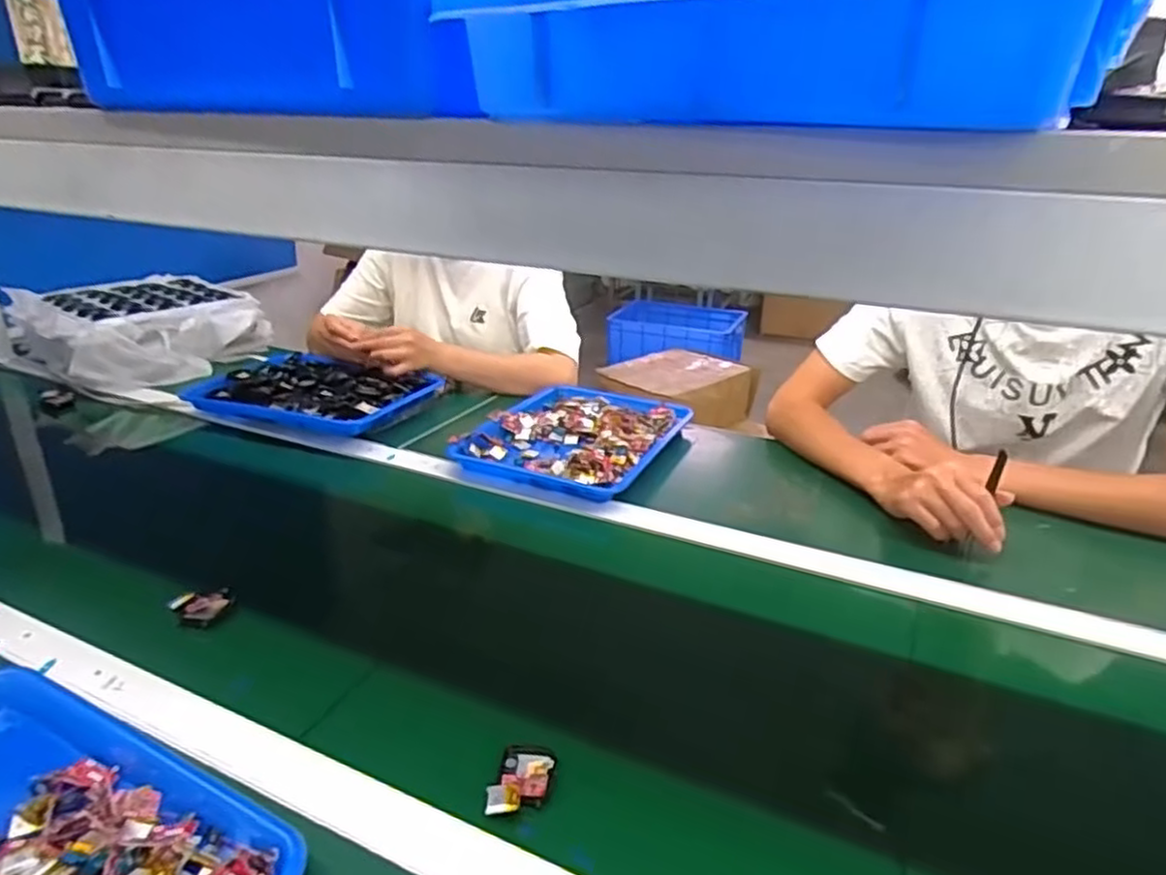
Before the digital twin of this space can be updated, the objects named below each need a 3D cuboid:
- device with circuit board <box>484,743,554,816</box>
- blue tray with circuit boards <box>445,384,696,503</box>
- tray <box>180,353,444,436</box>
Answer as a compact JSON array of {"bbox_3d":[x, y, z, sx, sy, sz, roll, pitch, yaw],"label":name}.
[{"bbox_3d":[-0.041,0.234,0.483,0.037,0.013,0.064,5,24,10],"label":"device with circuit board"},{"bbox_3d":[-0.004,-0.008,1.004,0.242,0.034,0.314,11,26,22],"label":"blue tray with circuit boards"},{"bbox_3d":[-0.422,-0.073,1.106,0.334,0.048,0.217,10,25,19],"label":"tray"}]

